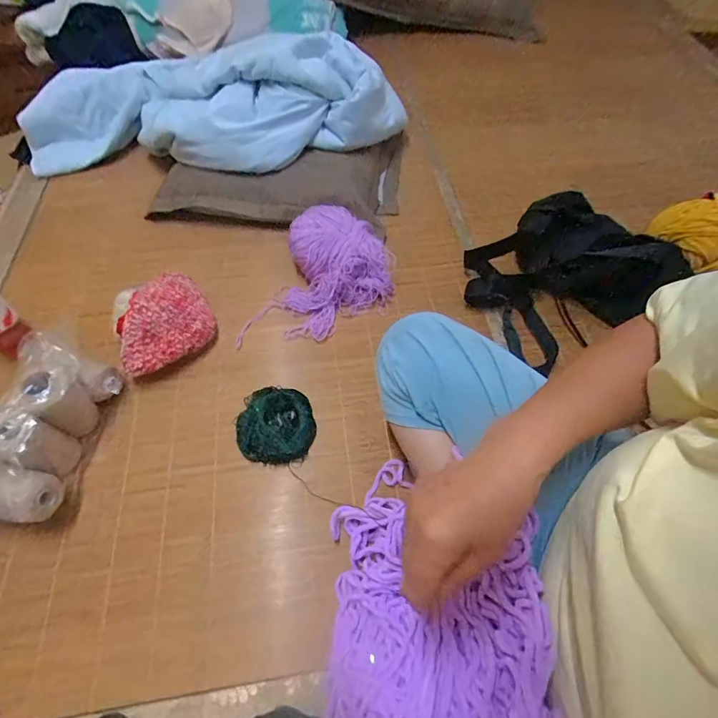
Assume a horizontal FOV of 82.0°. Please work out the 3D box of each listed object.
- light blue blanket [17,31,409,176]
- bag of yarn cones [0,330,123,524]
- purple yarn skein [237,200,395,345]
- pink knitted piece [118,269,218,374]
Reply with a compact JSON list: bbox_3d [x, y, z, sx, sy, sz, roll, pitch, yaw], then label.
[{"bbox_3d":[-0.316,-0.510,0.826,0.760,0.215,0.290,11,60,5],"label":"light blue blanket"},{"bbox_3d":[-0.416,0.089,0.533,0.130,0.116,0.214,5,60,2],"label":"bag of yarn cones"},{"bbox_3d":[-0.050,-0.136,0.690,0.196,0.083,0.243,20,62,11],"label":"purple yarn skein"},{"bbox_3d":[-0.306,-0.061,0.646,0.135,0.076,0.146,-26,63,-15],"label":"pink knitted piece"}]

